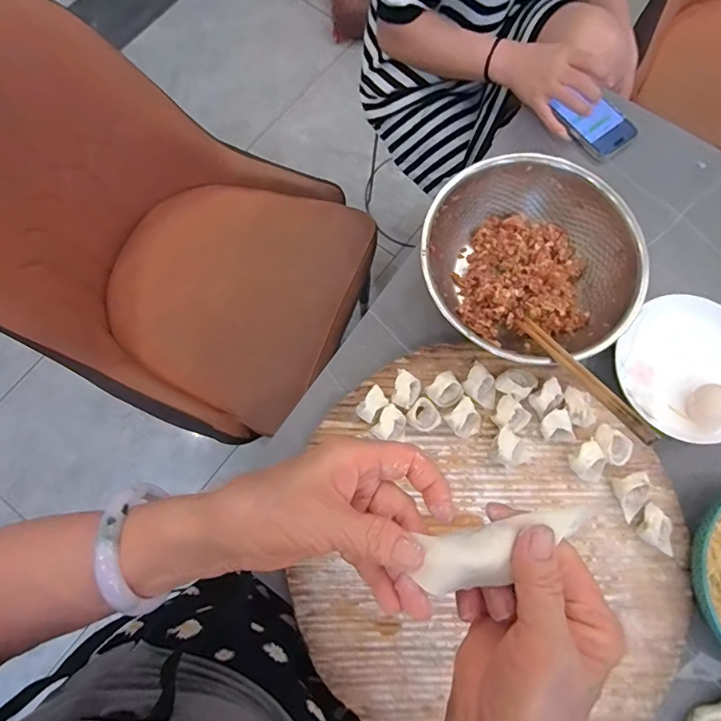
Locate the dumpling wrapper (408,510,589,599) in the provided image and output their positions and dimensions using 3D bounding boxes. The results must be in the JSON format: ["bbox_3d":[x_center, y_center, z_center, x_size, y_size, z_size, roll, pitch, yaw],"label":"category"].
[{"bbox_3d":[0.070,0.094,0.233,0.085,0.009,0.032,-25,78,2],"label":"dumpling wrapper"}]

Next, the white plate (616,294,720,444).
[{"bbox_3d":[0.395,0.009,0.548,0.163,0.027,0.158,0,76,-1],"label":"white plate"}]

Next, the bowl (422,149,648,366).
[{"bbox_3d":[0.190,-0.110,0.548,0.229,0.074,0.234,0,76,-1],"label":"bowl"}]

